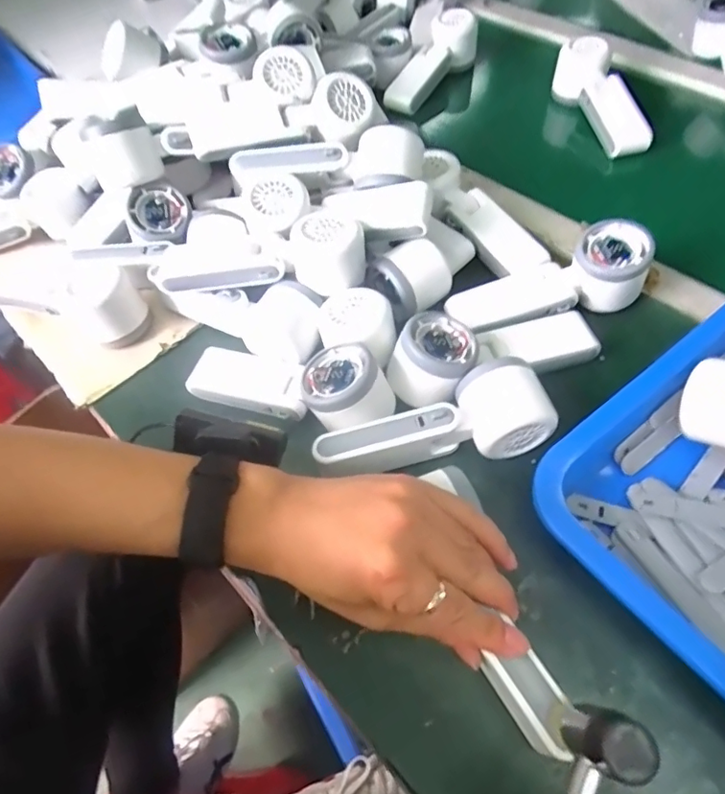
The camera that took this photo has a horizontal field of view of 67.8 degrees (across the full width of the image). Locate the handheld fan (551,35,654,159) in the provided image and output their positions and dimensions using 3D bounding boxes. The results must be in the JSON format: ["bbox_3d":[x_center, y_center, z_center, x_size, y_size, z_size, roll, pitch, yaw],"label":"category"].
[{"bbox_3d":[0.273,-0.338,0.618,0.053,0.052,0.160,-16,68,-7],"label":"handheld fan"}]

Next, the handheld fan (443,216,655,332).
[{"bbox_3d":[0.155,-0.088,0.454,0.159,0.050,0.055,-18,55,9],"label":"handheld fan"}]

